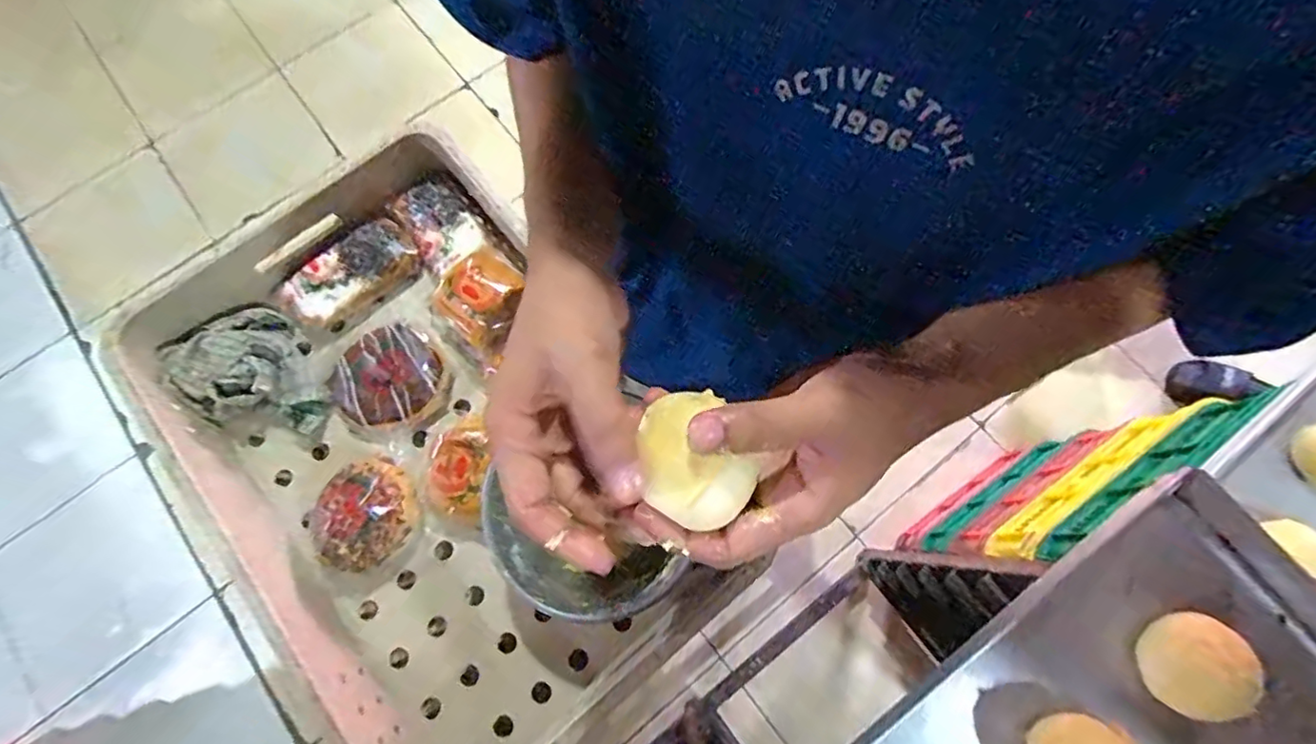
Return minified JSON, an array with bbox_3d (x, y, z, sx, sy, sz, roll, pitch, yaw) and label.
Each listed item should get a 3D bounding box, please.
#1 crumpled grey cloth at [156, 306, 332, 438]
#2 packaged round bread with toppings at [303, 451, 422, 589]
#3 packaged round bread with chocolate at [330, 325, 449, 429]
[{"bbox_3d":[-0.434,-0.003,0.622,0.161,0.059,0.130,13,75,5],"label":"crumpled grey cloth"},{"bbox_3d":[-0.300,0.157,0.585,0.094,0.058,0.134,22,76,7],"label":"packaged round bread with toppings"},{"bbox_3d":[-0.298,0.008,0.630,0.114,0.027,0.105,0,74,1],"label":"packaged round bread with chocolate"}]

